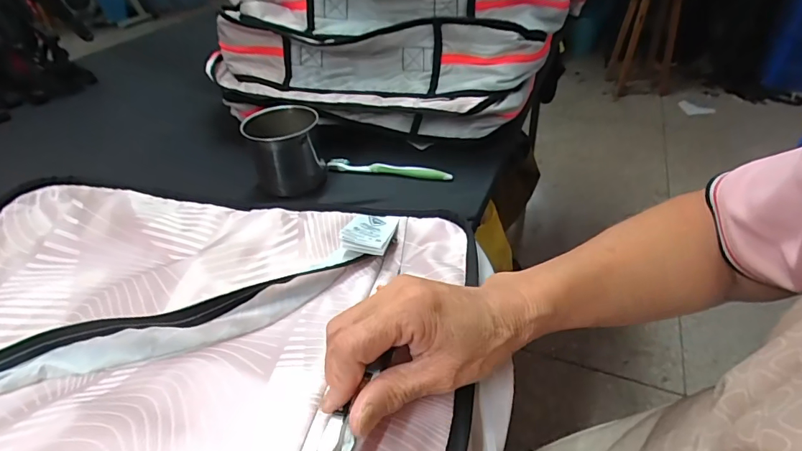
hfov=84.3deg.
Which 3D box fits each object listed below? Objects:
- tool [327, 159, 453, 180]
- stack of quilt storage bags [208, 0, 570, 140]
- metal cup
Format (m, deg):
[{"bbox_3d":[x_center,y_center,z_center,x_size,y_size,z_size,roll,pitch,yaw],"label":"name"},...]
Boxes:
[{"bbox_3d":[-0.018,-0.082,0.642,0.180,0.018,0.010,6,39,13],"label":"tool"},{"bbox_3d":[-0.039,-0.309,0.710,0.533,0.223,0.269,13,41,20],"label":"stack of quilt storage bags"},{"bbox_3d":[-0.161,-0.107,0.628,0.093,0.097,0.101,-3,38,2],"label":"metal cup"}]

